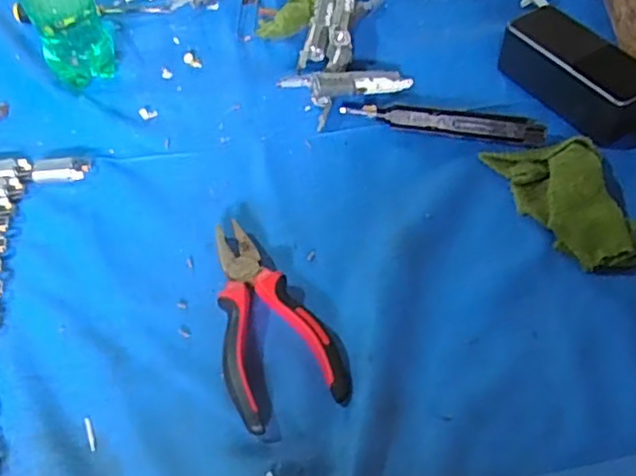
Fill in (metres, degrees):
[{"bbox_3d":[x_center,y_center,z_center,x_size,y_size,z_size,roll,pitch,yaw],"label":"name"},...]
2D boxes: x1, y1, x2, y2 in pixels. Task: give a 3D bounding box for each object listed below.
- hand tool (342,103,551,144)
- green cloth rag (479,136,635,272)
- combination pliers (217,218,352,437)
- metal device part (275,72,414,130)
[{"bbox_3d":[0.104,-0.098,0.530,0.165,0.016,0.015,10,55,12],"label":"hand tool"},{"bbox_3d":[0.193,-0.033,0.471,0.073,0.026,0.129,-18,54,-9],"label":"green cloth rag"},{"bbox_3d":[-0.034,0.050,0.429,0.075,0.019,0.153,-17,54,-8],"label":"combination pliers"},{"bbox_3d":[0.027,-0.136,0.555,0.113,0.034,0.045,-28,56,-16],"label":"metal device part"}]

